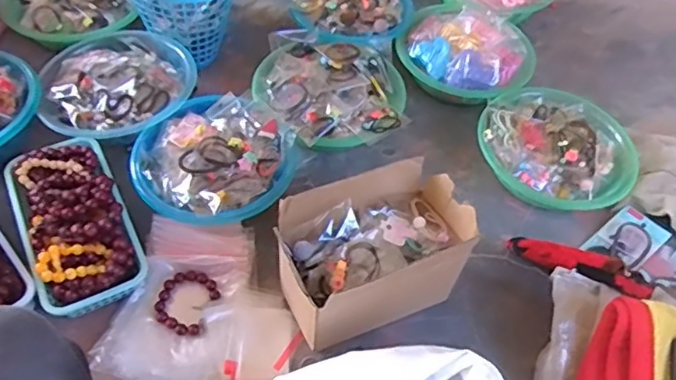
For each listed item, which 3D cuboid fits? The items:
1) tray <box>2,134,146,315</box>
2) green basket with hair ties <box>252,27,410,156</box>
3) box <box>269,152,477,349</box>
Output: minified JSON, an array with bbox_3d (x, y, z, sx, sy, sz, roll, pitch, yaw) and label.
[{"bbox_3d":[-0.353,0.029,0.756,0.131,0.067,0.253,-21,57,-20],"label":"tray"},{"bbox_3d":[-0.016,-0.157,0.927,0.232,0.085,0.231,-6,53,-10],"label":"green basket with hair ties"},{"bbox_3d":[0.042,0.082,0.705,0.204,0.173,0.122,-17,56,-18],"label":"box"}]

